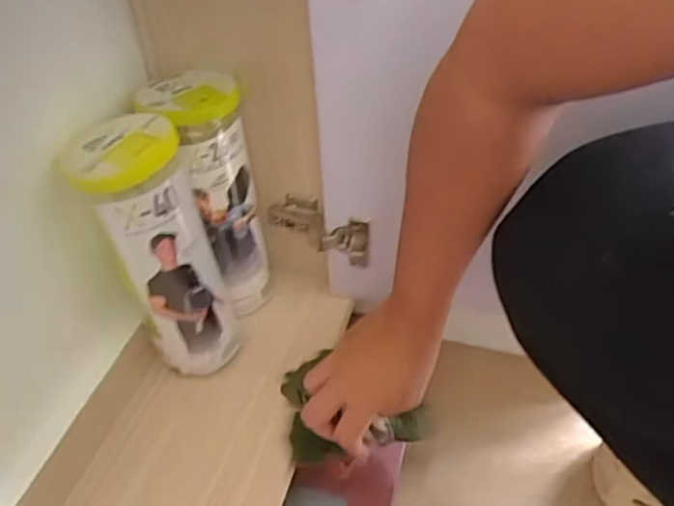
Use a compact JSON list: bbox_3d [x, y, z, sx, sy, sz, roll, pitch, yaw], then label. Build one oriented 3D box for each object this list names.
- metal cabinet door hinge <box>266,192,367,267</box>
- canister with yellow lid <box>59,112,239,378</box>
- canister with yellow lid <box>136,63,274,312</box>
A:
[{"bbox_3d":[-0.018,-0.021,0.576,0.099,0.050,0.035,26,51,29],"label":"metal cabinet door hinge"},{"bbox_3d":[-0.142,0.008,0.494,0.078,0.233,0.073,-19,45,-16],"label":"canister with yellow lid"},{"bbox_3d":[-0.112,-0.050,0.545,0.076,0.215,0.087,-14,44,-11],"label":"canister with yellow lid"}]

